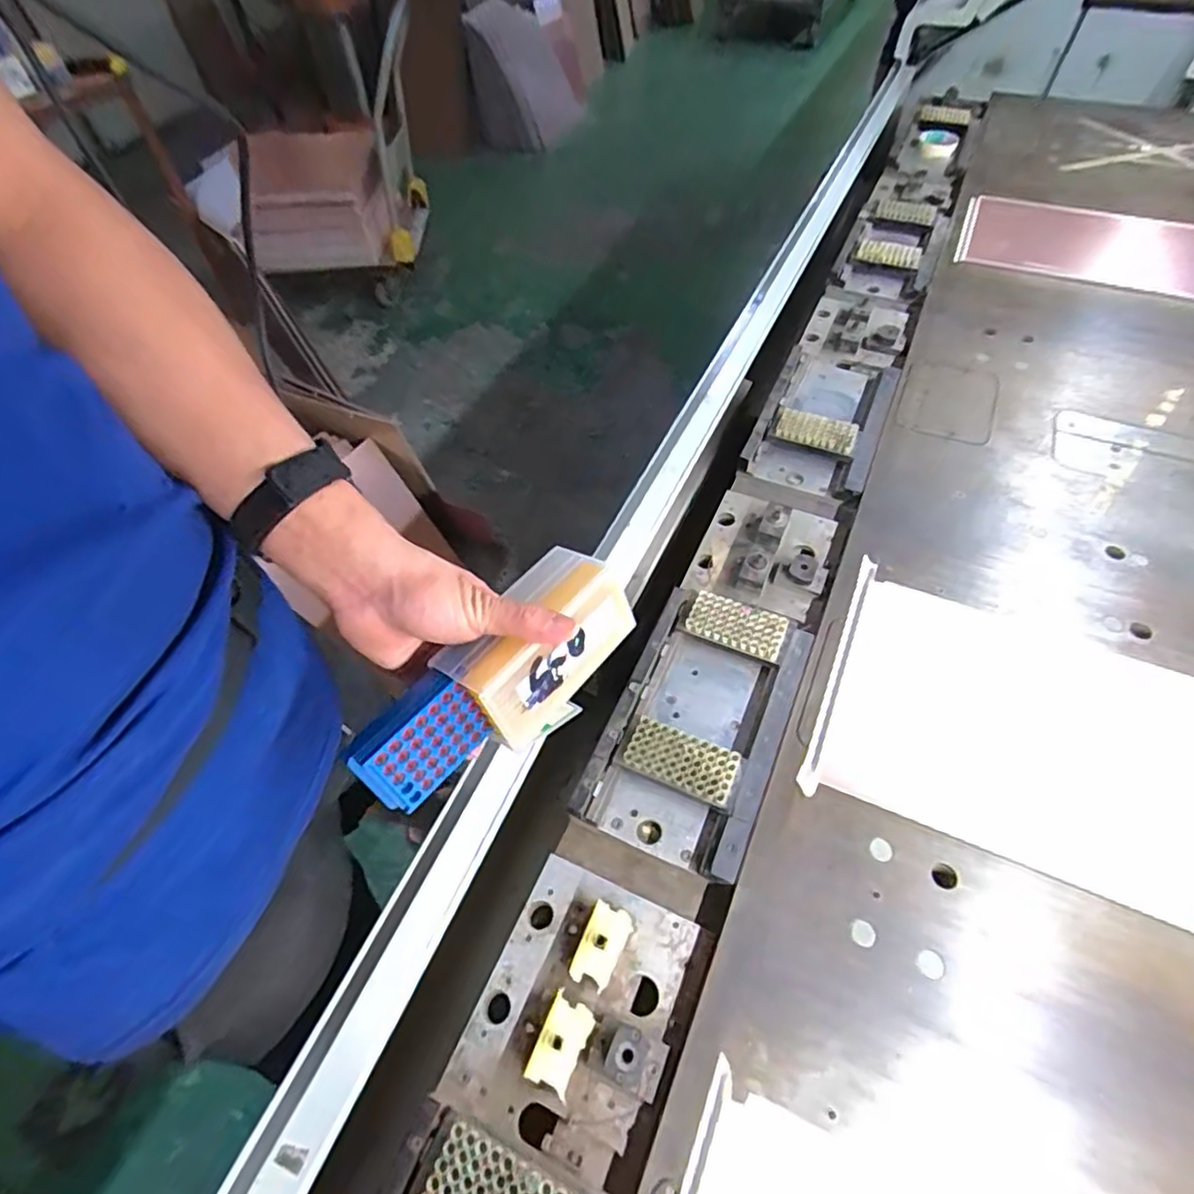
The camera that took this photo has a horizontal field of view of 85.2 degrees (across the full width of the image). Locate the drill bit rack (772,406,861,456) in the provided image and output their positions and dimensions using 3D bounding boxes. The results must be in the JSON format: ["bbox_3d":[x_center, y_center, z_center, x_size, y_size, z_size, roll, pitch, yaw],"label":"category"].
[{"bbox_3d":[0.290,-0.221,0.867,0.107,0.023,0.045,19,58,16],"label":"drill bit rack"}]

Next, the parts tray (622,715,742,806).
[{"bbox_3d":[0.079,0.154,0.609,0.100,0.021,0.050,19,58,16],"label":"parts tray"}]

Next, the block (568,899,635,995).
[{"bbox_3d":[0.004,0.289,0.536,0.035,0.033,0.060,20,58,16],"label":"block"}]

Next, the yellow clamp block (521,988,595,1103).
[{"bbox_3d":[-0.027,0.343,0.499,0.034,0.031,0.059,19,58,15],"label":"yellow clamp block"}]

